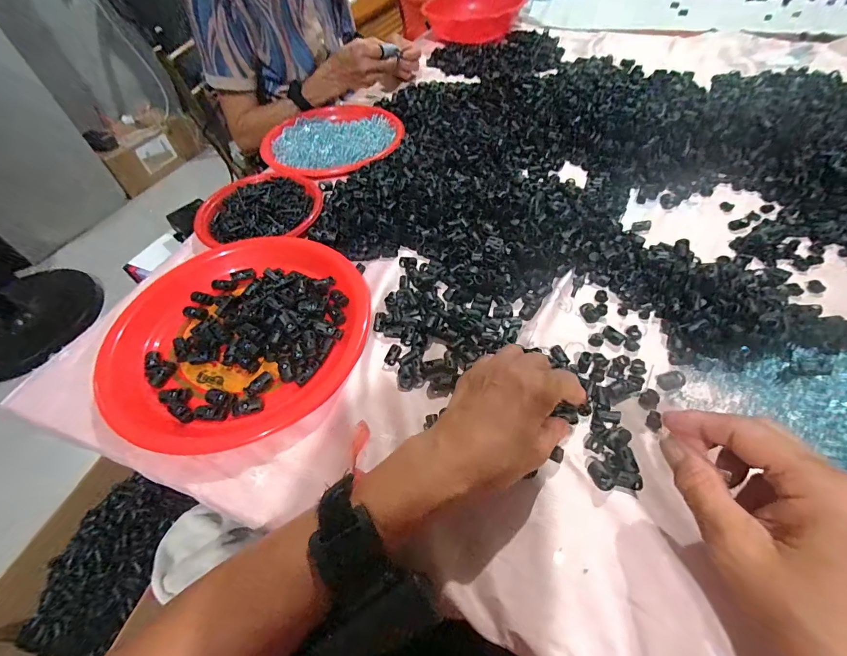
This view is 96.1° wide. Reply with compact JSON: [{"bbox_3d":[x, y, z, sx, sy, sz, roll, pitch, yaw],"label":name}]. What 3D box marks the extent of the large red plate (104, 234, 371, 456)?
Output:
[{"bbox_3d":[-0.188,-0.007,0.402,0.255,0.028,0.259,-3,53,3],"label":"large red plate"}]

